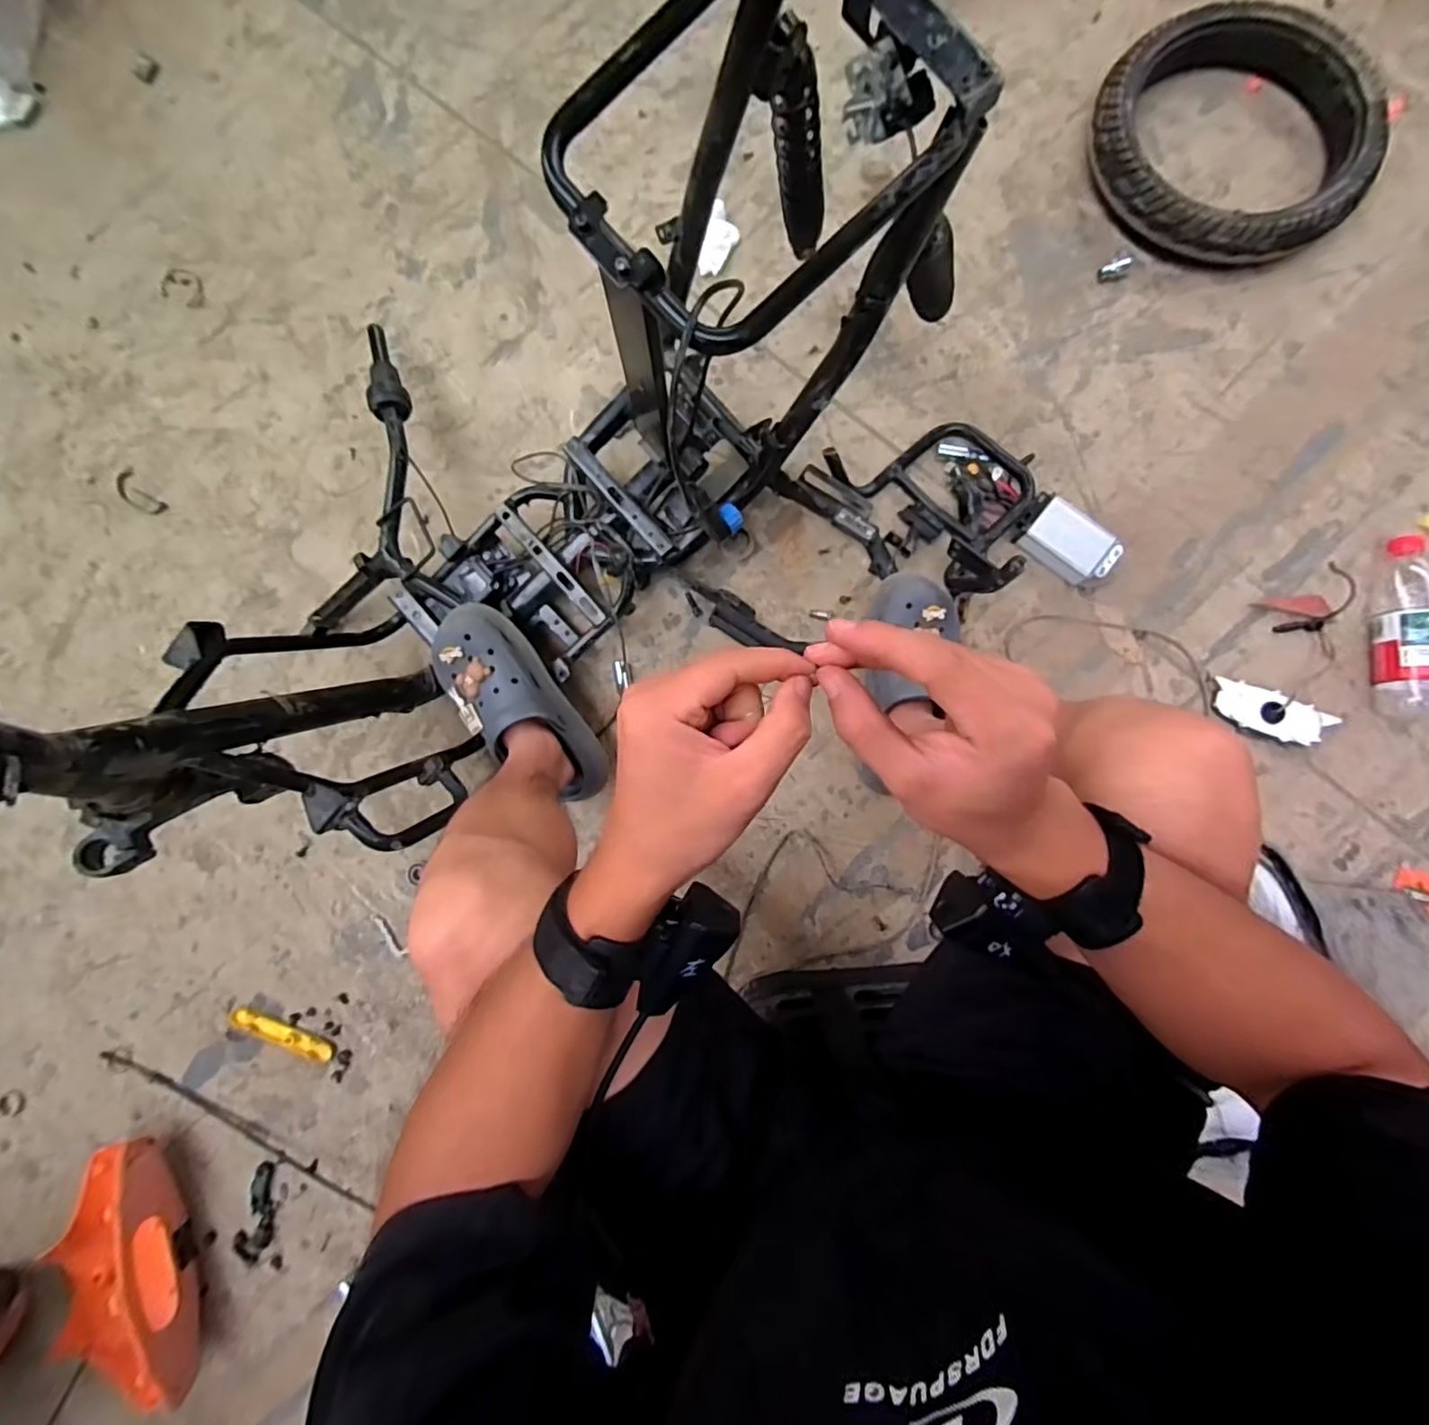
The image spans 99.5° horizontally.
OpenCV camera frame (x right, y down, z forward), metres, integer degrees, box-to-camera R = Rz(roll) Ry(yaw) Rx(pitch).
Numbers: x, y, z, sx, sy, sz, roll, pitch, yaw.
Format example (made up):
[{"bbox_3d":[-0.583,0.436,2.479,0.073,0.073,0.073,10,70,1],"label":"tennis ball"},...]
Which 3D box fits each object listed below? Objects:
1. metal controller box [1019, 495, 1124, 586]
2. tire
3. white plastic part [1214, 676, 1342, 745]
[{"bbox_3d":[0.475,-0.225,0.807,0.117,0.036,0.077,38,88,5],"label":"metal controller box"},{"bbox_3d":[0.705,-0.788,0.836,0.353,0.068,0.328,0,85,3],"label":"tire"},{"bbox_3d":[0.712,0.003,0.773,0.137,0.025,0.054,21,86,5],"label":"white plastic part"}]

